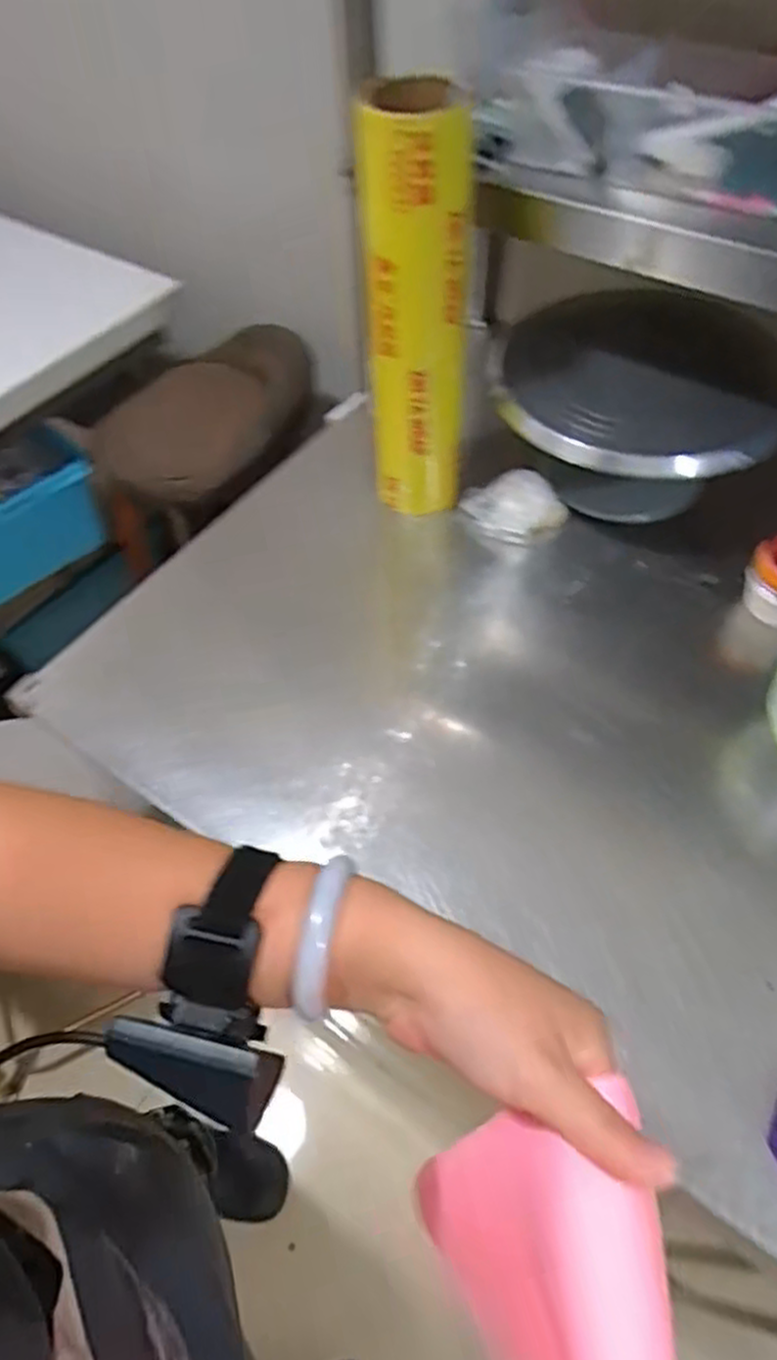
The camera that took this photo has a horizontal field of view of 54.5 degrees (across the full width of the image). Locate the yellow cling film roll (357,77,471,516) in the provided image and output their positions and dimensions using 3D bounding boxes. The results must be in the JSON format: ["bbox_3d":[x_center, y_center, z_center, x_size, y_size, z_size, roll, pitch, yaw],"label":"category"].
[{"bbox_3d":[0.026,-0.328,0.701,0.088,0.353,0.095,-2,55,1],"label":"yellow cling film roll"}]

